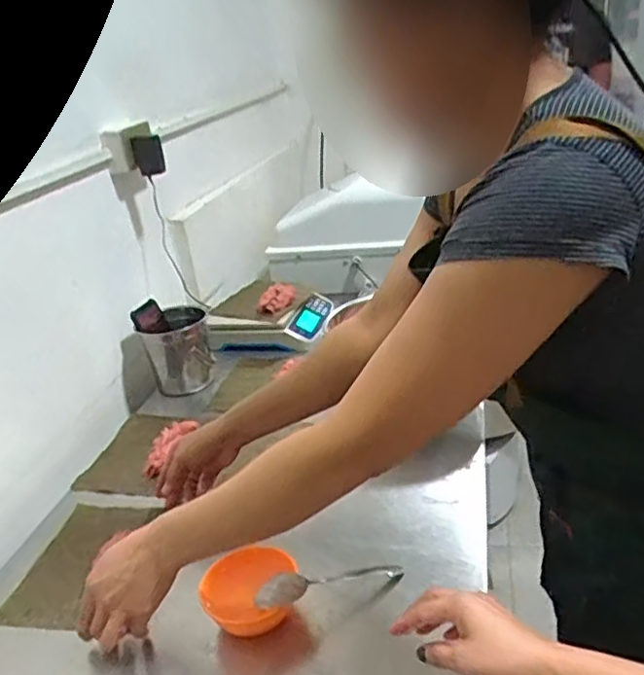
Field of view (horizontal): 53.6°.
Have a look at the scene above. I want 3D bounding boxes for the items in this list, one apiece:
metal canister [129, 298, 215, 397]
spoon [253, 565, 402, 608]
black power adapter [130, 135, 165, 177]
[{"bbox_3d":[-0.276,0.020,1.207,0.126,0.150,0.115,-14,25,-11],"label":"metal canister"},{"bbox_3d":[0.009,0.266,0.699,0.168,0.021,0.033,-1,21,-25],"label":"spoon"},{"bbox_3d":[-0.327,-0.344,1.204,0.052,0.072,0.029,-12,25,-7],"label":"black power adapter"}]

